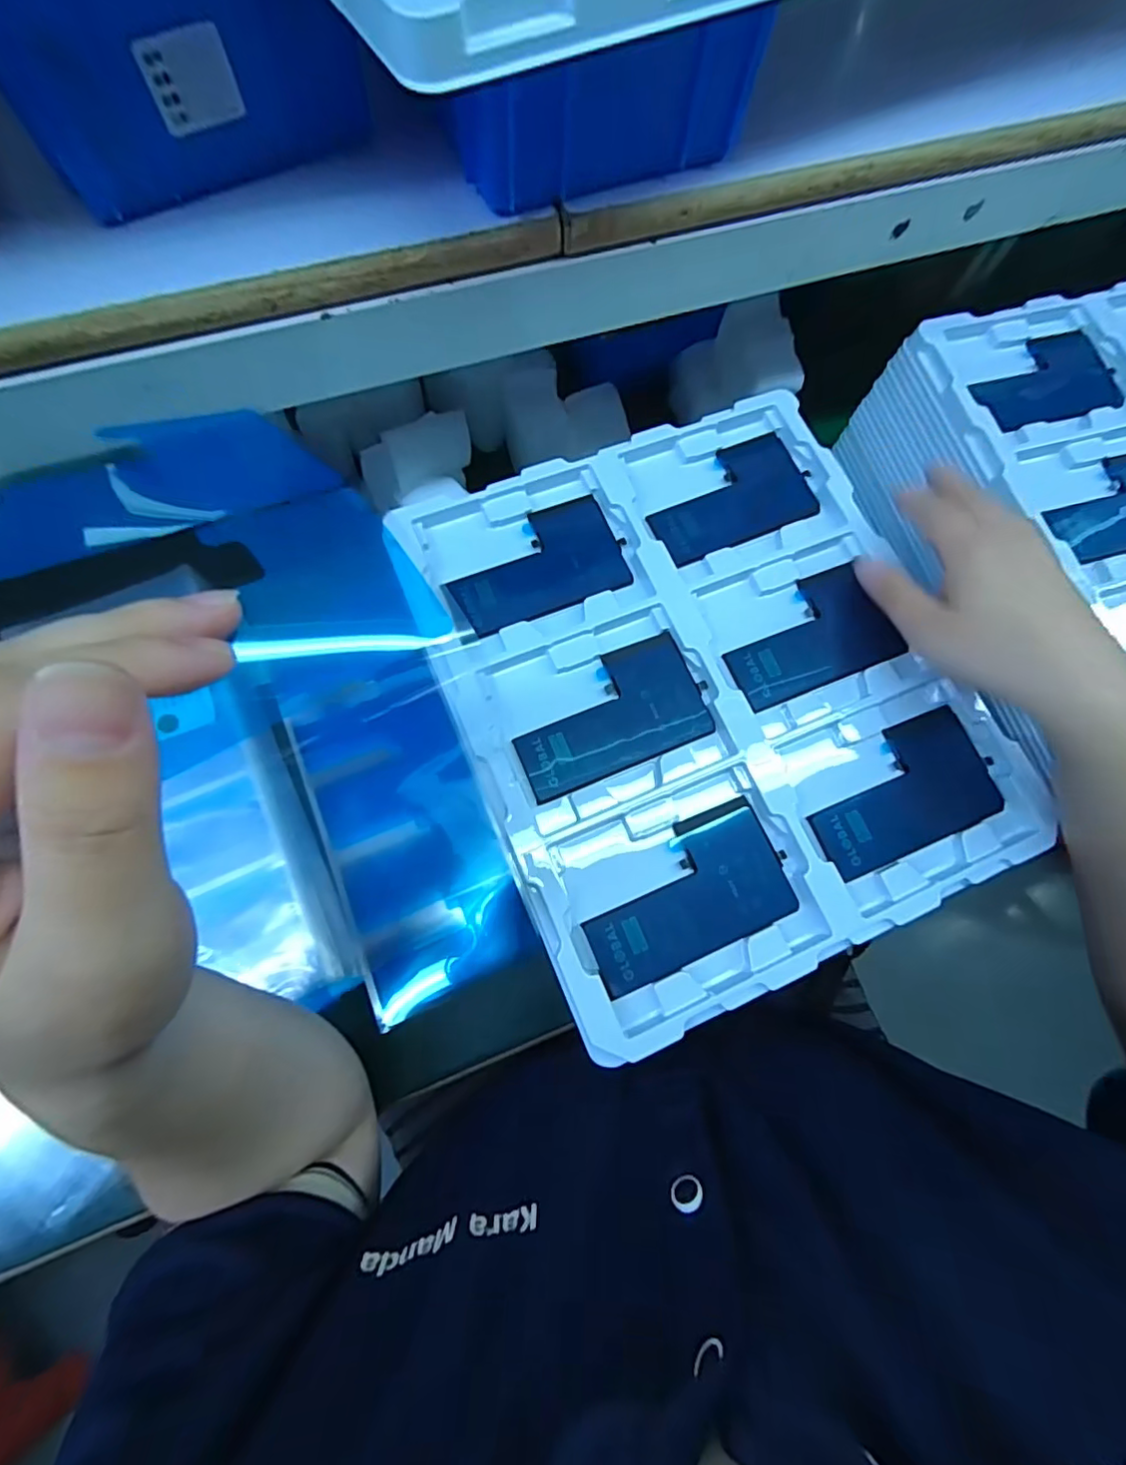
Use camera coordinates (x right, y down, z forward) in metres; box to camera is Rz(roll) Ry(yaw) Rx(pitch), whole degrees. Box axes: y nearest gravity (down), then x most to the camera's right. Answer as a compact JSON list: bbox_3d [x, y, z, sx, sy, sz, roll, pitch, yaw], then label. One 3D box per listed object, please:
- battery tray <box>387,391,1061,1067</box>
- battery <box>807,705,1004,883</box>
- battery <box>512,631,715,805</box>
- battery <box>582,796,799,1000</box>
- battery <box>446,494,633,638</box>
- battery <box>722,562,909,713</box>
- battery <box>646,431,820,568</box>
[{"bbox_3d":[0.082,-0.032,0.323,0.272,0.021,0.313,-22,75,-7],"label":"battery tray"},{"bbox_3d":[0.188,0.033,0.317,0.111,0.008,0.064,-22,75,-7],"label":"battery"},{"bbox_3d":[0.025,-0.010,0.317,0.110,0.006,0.064,-23,76,-8],"label":"battery"},{"bbox_3d":[0.063,0.083,0.294,0.110,0.005,0.063,-23,76,-7],"label":"battery"},{"bbox_3d":[-0.016,-0.100,0.338,0.101,0.006,0.065,-23,76,-8],"label":"battery"},{"bbox_3d":[0.142,-0.057,0.335,0.100,0.009,0.064,-21,75,-7],"label":"battery"},{"bbox_3d":[0.104,-0.149,0.357,0.110,0.008,0.064,-25,76,-8],"label":"battery"}]

